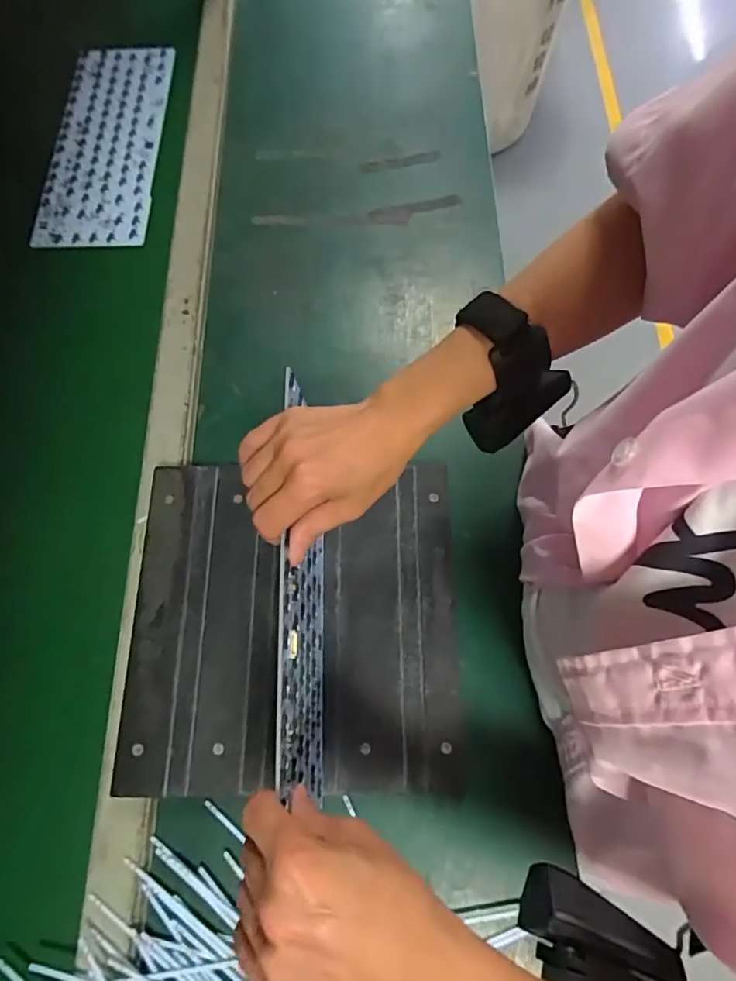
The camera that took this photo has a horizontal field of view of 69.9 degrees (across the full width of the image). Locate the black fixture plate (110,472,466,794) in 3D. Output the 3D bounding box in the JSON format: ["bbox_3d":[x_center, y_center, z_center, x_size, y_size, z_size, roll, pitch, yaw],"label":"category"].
[{"bbox_3d":[-0.056,0.098,0.409,0.244,0.026,0.240,-1,70,2],"label":"black fixture plate"}]

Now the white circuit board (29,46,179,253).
[{"bbox_3d":[-0.303,-0.406,0.612,0.122,0.009,0.301,-1,70,2],"label":"white circuit board"}]

